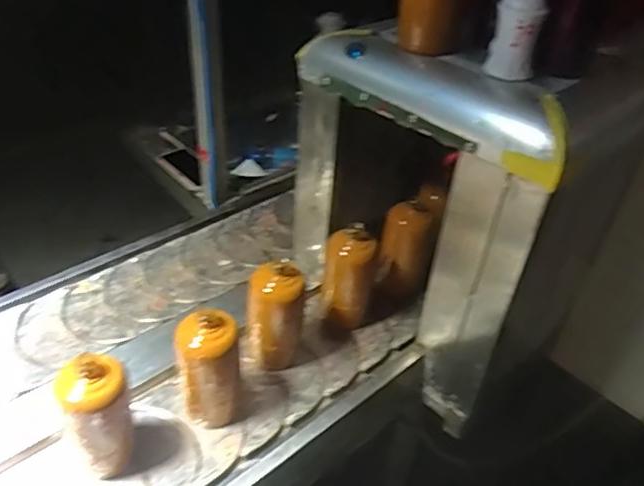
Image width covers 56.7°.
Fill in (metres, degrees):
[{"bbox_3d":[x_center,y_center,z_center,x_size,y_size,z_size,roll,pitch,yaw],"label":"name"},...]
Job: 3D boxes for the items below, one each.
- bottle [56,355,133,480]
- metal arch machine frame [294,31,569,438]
[{"bbox_3d":[-0.270,0.211,0.737,0.075,0.176,0.077,-17,41,-20],"label":"bottle"},{"bbox_3d":[0.139,-0.032,0.919,0.121,0.497,0.411,-29,47,-31],"label":"metal arch machine frame"}]

